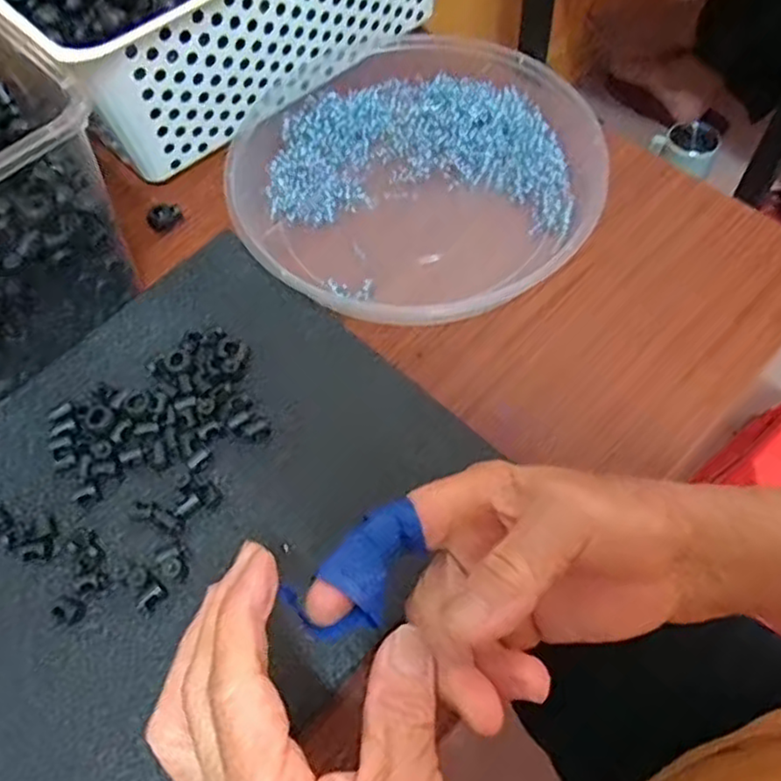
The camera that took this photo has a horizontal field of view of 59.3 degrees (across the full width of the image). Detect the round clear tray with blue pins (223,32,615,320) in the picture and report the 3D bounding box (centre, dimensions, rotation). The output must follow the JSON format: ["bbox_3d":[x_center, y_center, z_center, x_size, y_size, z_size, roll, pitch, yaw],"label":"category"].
[{"bbox_3d":[0.015,-0.154,0.450,0.229,0.032,0.215,-3,62,2],"label":"round clear tray with blue pins"}]

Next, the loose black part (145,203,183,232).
[{"bbox_3d":[-0.151,-0.116,0.457,0.022,0.008,0.016,-32,65,-13],"label":"loose black part"}]

